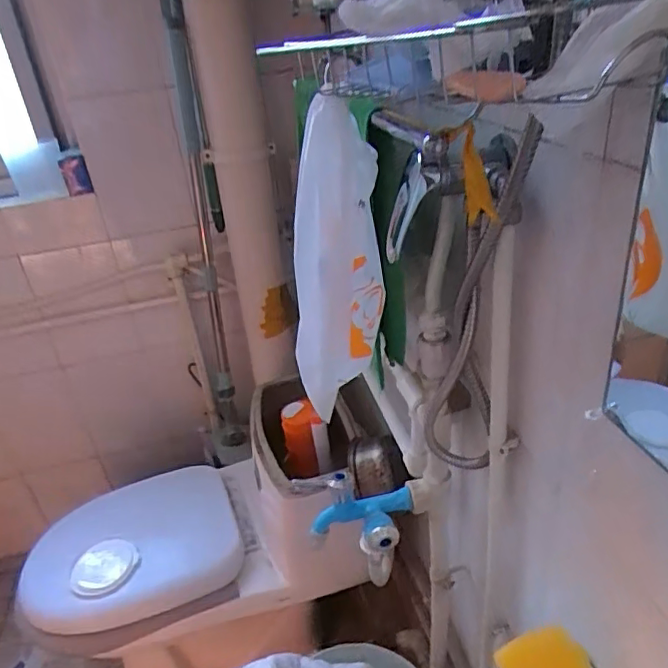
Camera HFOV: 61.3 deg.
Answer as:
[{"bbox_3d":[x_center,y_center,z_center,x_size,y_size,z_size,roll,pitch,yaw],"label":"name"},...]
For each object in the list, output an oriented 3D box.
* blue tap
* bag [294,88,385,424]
[{"bbox_3d":[0.029,0.234,0.706,0.141,0.117,0.080,-5,29,4],"label":"blue tap"},{"bbox_3d":[0.004,-0.068,0.519,0.094,0.273,0.070,-8,23,-20],"label":"bag"}]

